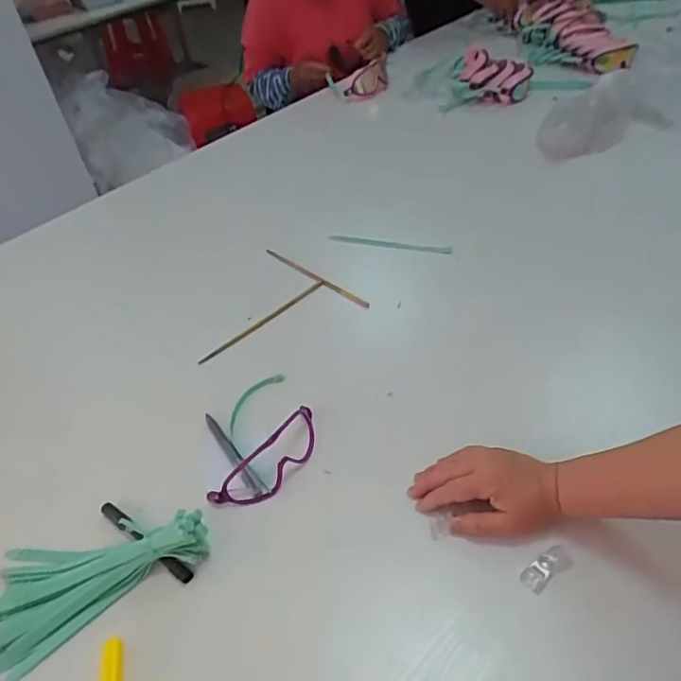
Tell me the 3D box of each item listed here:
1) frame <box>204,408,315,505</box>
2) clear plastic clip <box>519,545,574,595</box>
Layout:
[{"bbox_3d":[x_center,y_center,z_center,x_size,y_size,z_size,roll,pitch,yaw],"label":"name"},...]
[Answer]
[{"bbox_3d":[-0.078,0.130,0.639,0.051,0.042,0.153,31,56,33],"label":"frame"},{"bbox_3d":[0.198,0.217,0.543,0.052,0.011,0.024,-29,48,-21],"label":"clear plastic clip"}]

